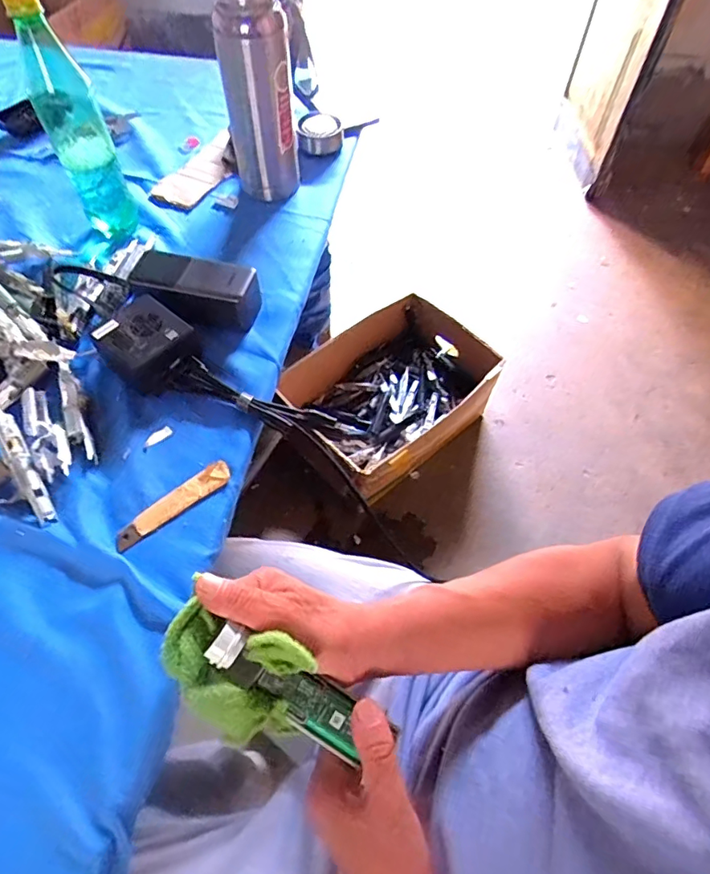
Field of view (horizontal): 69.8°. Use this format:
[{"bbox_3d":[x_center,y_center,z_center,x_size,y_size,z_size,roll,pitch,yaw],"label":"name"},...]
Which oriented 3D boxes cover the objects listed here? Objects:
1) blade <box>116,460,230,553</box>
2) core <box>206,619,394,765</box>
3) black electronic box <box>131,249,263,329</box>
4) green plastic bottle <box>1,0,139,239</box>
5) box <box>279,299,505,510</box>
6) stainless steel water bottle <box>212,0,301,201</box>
[{"bbox_3d":[-0.159,0.058,0.448,0.110,0.007,0.023,-36,66,-22],"label":"blade"},{"bbox_3d":[-0.040,0.161,0.325,0.116,0.018,0.032,37,61,-8],"label":"core"},{"bbox_3d":[-0.171,-0.161,0.560,0.135,0.053,0.055,12,59,5],"label":"black electronic box"},{"bbox_3d":[-0.306,-0.340,0.560,0.061,0.230,0.062,-22,62,-15],"label":"green plastic bottle"},{"bbox_3d":[0.089,-0.088,1.166,0.455,0.181,0.327,-39,66,-21],"label":"box"},{"bbox_3d":[-0.115,-0.406,0.615,0.082,0.219,0.066,-8,59,-5],"label":"stainless steel water bottle"}]

